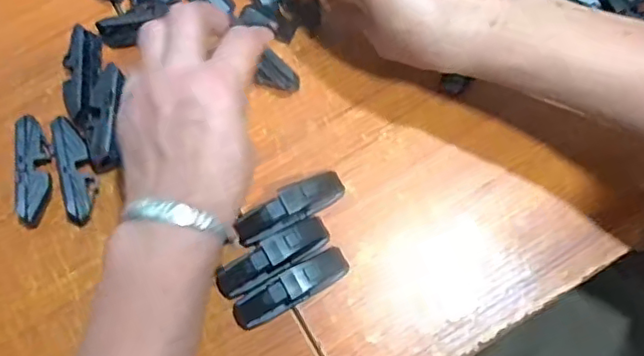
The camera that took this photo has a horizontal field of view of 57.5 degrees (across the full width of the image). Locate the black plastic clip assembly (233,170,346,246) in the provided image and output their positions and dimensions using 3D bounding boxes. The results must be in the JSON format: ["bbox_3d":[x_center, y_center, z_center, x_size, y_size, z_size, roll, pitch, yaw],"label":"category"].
[{"bbox_3d":[-0.020,0.020,0.382,0.075,0.023,0.021,-32,75,-8],"label":"black plastic clip assembly"}]

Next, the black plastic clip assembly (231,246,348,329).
[{"bbox_3d":[-0.020,0.068,0.367,0.077,0.022,0.021,-29,75,-7],"label":"black plastic clip assembly"}]

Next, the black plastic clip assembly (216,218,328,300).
[{"bbox_3d":[-0.032,0.049,0.372,0.076,0.021,0.021,-27,75,-7],"label":"black plastic clip assembly"}]

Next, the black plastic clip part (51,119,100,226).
[{"bbox_3d":[-0.164,-0.006,0.393,0.018,0.022,0.071,-13,73,-3],"label":"black plastic clip part"}]

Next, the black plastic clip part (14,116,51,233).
[{"bbox_3d":[-0.193,-0.005,0.393,0.019,0.020,0.072,-8,73,-1],"label":"black plastic clip part"}]

